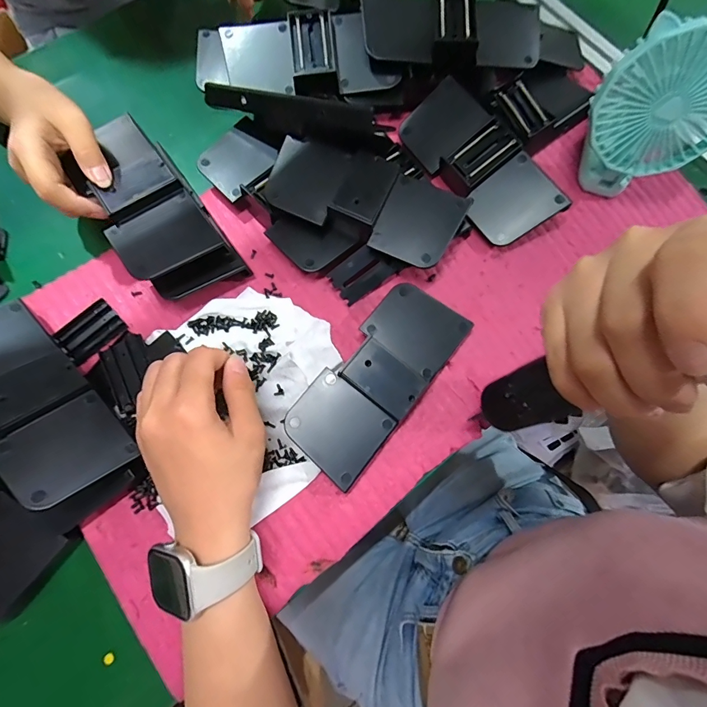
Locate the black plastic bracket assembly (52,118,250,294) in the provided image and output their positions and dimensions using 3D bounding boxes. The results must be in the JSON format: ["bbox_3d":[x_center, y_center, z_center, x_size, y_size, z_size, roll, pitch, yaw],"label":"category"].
[{"bbox_3d":[-0.170,-0.122,0.325,0.079,0.058,0.166,-37,79,-10],"label":"black plastic bracket assembly"}]

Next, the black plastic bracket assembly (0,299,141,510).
[{"bbox_3d":[-0.231,0.028,0.272,0.159,0.021,0.069,47,51,8],"label":"black plastic bracket assembly"}]

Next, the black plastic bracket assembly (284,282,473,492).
[{"bbox_3d":[0.020,0.018,0.307,0.069,0.029,0.160,38,77,9],"label":"black plastic bracket assembly"}]

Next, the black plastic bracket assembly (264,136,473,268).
[{"bbox_3d":[0.009,-0.127,0.324,0.160,0.031,0.067,23,75,5],"label":"black plastic bracket assembly"}]

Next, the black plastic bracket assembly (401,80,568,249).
[{"bbox_3d":[0.111,-0.175,0.351,0.070,0.018,0.162,-38,80,10],"label":"black plastic bracket assembly"}]

